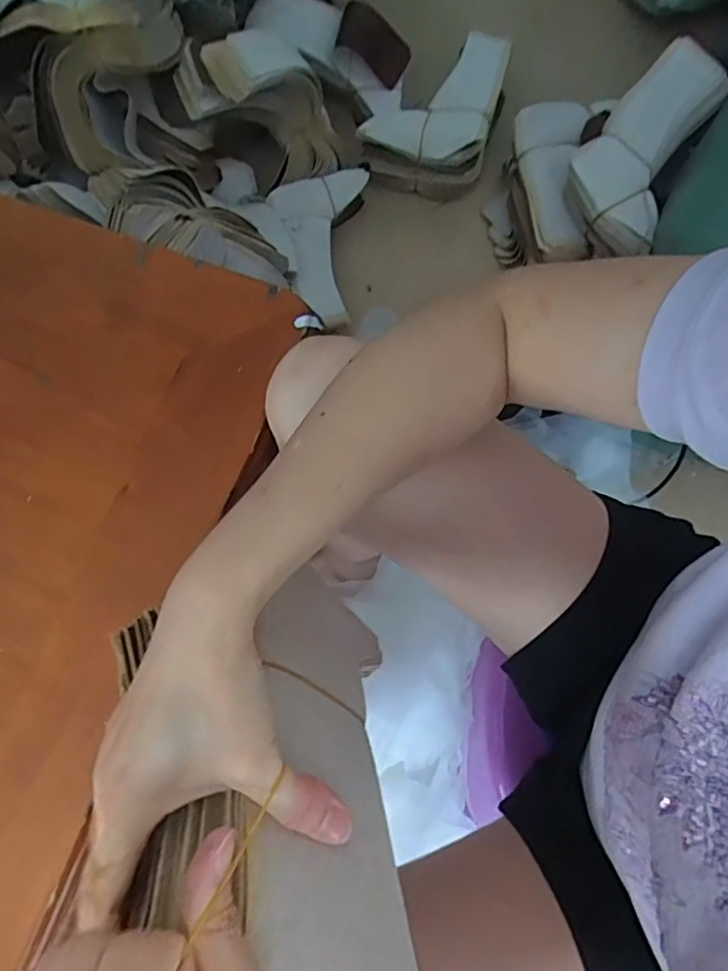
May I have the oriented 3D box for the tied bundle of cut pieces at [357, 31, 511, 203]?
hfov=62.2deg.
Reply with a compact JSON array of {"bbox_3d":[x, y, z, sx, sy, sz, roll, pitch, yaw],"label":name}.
[{"bbox_3d":[0.118,-0.607,0.969,0.192,0.116,0.248,17,77,4],"label":"tied bundle of cut pieces"}]

